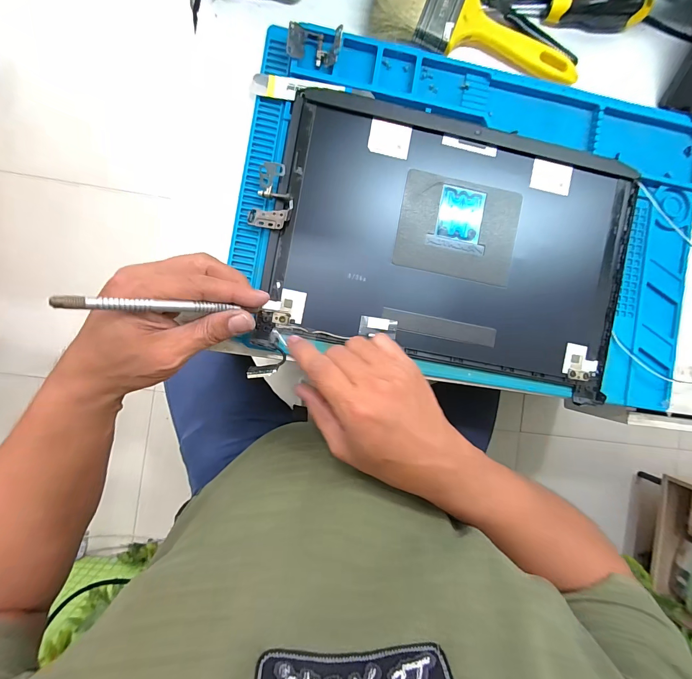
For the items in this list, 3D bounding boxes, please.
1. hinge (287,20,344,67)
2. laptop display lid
[{"bbox_3d":[-0.030,-0.283,0.311,0.050,0.020,0.026,3,89,-5],"label":"hinge"},{"bbox_3d":[0.113,-0.098,0.329,0.354,0.011,0.251,9,89,-5],"label":"laptop display lid"}]

